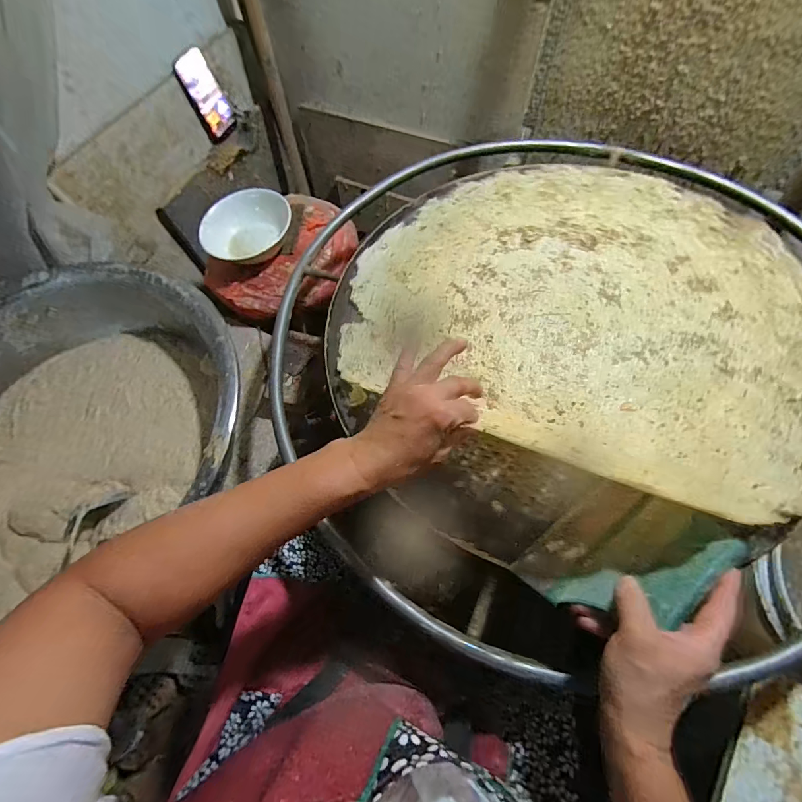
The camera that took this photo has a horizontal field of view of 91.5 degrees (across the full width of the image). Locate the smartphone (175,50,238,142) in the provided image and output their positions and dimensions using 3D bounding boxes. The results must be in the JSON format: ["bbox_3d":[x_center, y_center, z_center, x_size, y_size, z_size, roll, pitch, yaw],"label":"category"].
[{"bbox_3d":[-0.433,-0.678,0.876,0.013,0.157,0.088,28,74,24],"label":"smartphone"}]

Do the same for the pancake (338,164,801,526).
[{"bbox_3d":[0.239,-0.154,0.526,0.580,0.051,0.508,20,66,13],"label":"pancake"}]

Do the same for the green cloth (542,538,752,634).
[{"bbox_3d":[0.220,0.162,0.336,0.171,0.025,0.050,-15,63,7],"label":"green cloth"}]

